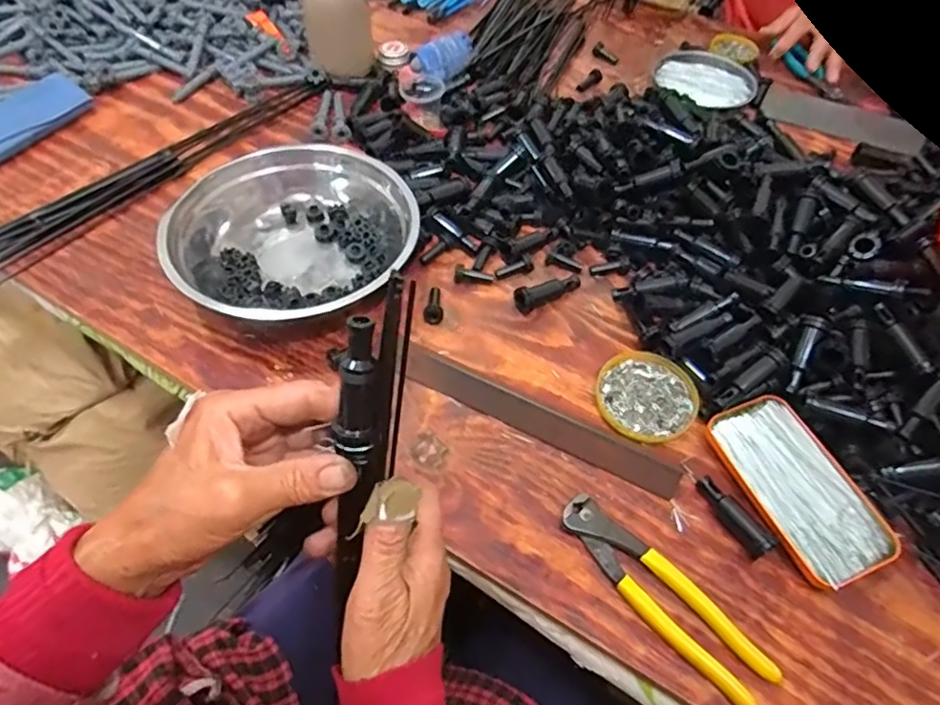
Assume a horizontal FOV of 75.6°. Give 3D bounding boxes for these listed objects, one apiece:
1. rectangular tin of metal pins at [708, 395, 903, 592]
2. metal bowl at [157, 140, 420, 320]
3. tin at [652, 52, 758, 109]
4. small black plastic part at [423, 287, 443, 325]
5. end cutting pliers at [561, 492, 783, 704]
[{"bbox_3d":[0.252,0.102,0.467,0.081,0.015,0.144,-17,57,-15],"label":"rectangular tin of metal pins"},{"bbox_3d":[-0.166,-0.105,0.561,0.207,0.063,0.198,1,54,-2],"label":"metal bowl"},{"bbox_3d":[0.321,-0.372,0.821,0.113,0.012,0.140,-32,62,-23],"label":"tin"},{"bbox_3d":[-0.035,-0.045,0.561,0.018,0.011,0.042,-3,54,-5],"label":"small black plastic part"},{"bbox_3d":[0.131,0.168,0.421,0.041,0.015,0.165,-37,64,-26],"label":"end cutting pliers"}]

